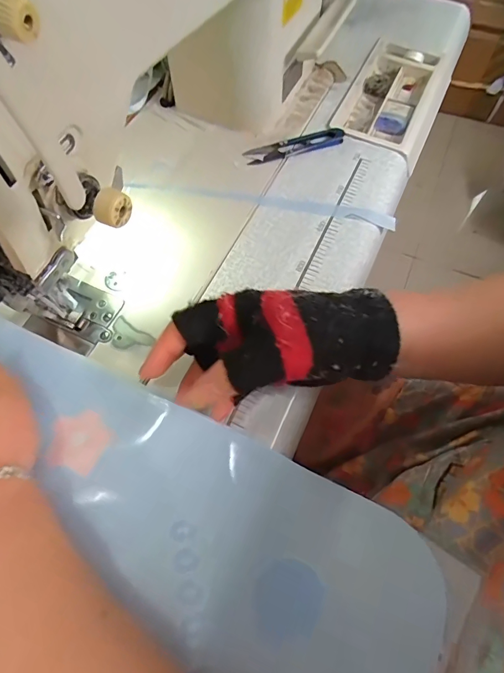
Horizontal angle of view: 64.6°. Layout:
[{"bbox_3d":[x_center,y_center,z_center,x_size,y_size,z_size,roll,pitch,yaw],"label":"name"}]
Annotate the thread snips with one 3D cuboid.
[{"bbox_3d":[0.044,-0.196,0.408,0.104,0.008,0.025,-13,65,-8],"label":"thread snips"}]

